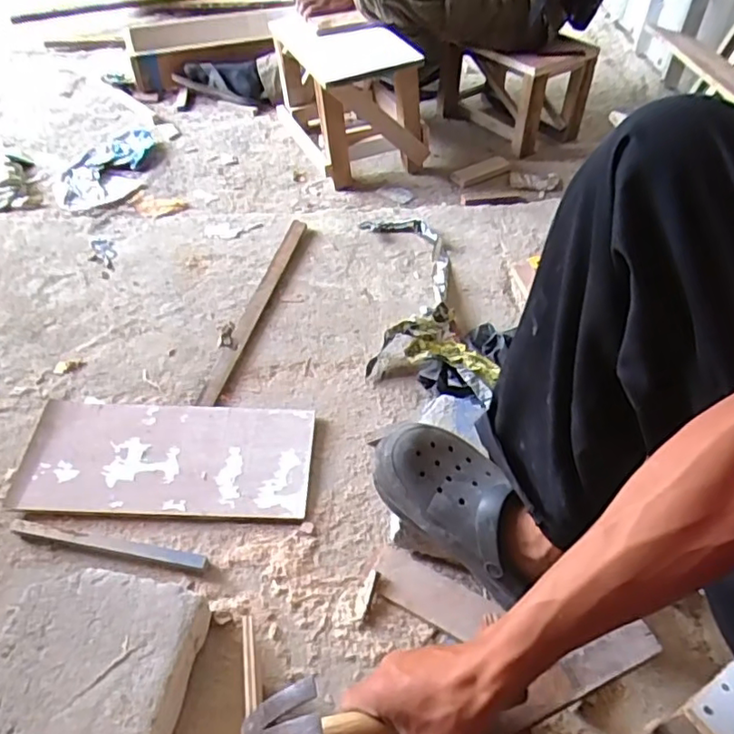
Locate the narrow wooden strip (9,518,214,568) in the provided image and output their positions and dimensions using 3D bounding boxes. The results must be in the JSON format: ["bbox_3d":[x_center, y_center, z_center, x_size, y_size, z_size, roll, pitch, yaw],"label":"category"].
[{"bbox_3d":[-0.335,0.228,0.768,0.269,0.018,0.017,8,48,8],"label":"narrow wooden strip"}]

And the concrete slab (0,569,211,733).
[{"bbox_3d":[-0.295,0.334,0.606,0.205,0.037,0.242,8,48,8],"label":"concrete slab"}]

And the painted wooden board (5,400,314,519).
[{"bbox_3d":[-0.281,0.128,0.853,0.399,0.025,0.183,1,48,2],"label":"painted wooden board"}]

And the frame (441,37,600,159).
[{"bbox_3d":[0.379,-0.759,1.567,0.305,0.207,0.339,-29,54,-23],"label":"frame"}]

